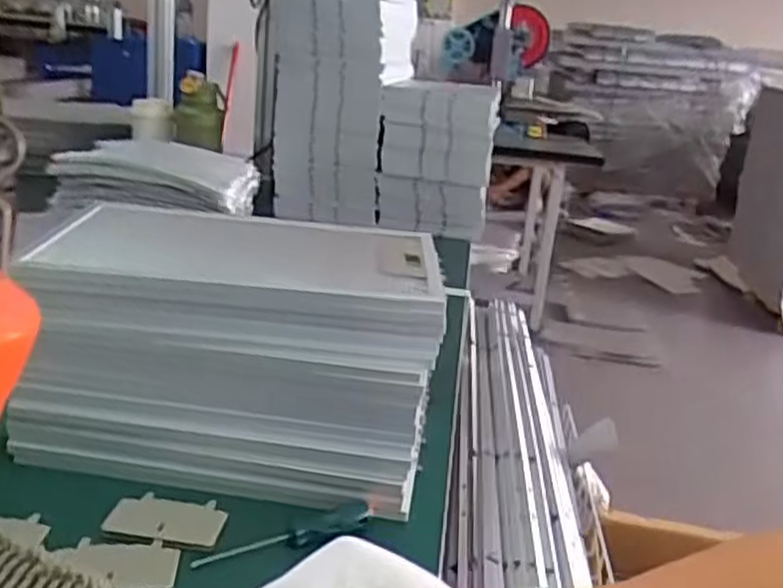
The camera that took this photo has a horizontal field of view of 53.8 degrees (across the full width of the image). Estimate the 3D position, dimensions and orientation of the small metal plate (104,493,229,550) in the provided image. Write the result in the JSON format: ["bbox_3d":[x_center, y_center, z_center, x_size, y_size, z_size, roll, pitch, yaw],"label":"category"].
[{"bbox_3d":[-0.173,0.172,0.595,0.086,0.012,0.051,5,18,-2],"label":"small metal plate"}]

